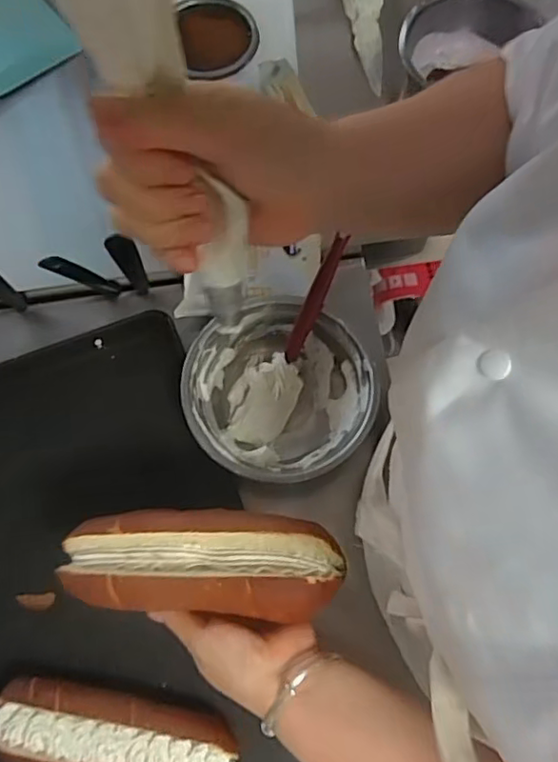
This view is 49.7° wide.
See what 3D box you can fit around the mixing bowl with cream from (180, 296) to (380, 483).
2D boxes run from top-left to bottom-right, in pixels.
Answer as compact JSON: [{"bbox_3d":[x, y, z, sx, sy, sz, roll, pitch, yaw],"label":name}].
[{"bbox_3d":[0.002,0.015,0.645,0.180,0.084,0.168,0,71,1],"label":"mixing bowl with cream"}]

